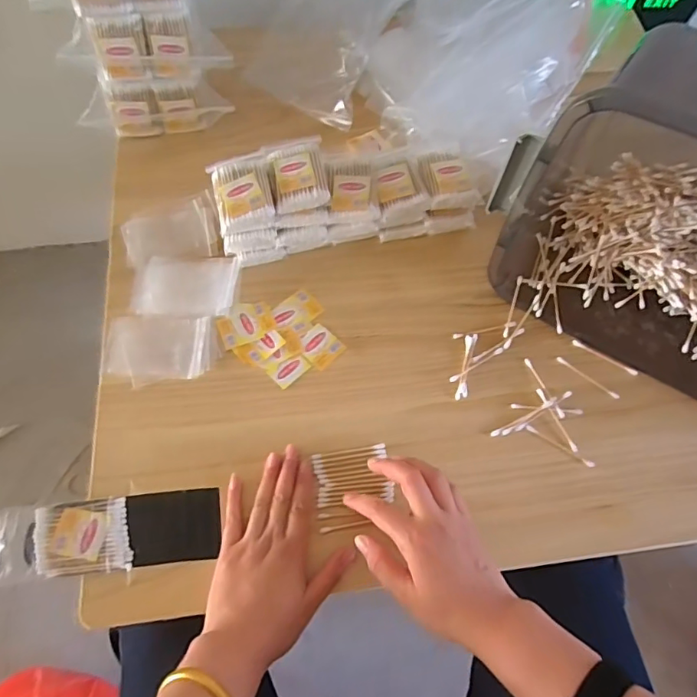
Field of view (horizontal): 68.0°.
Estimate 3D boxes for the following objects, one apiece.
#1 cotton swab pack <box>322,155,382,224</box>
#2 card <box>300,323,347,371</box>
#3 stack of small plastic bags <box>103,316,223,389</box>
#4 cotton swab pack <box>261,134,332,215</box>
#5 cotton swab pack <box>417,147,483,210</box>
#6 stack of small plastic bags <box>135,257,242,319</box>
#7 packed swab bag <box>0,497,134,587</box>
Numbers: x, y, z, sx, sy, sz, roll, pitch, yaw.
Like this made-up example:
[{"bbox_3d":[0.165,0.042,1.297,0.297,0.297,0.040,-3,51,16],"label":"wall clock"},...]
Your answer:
[{"bbox_3d":[0.003,-0.174,0.561,0.053,0.021,0.076,-3,65,-5],"label":"cotton swab pack"},{"bbox_3d":[-0.030,-0.003,0.551,0.041,0.005,0.038,40,69,15],"label":"card"},{"bbox_3d":[-0.195,0.000,0.537,0.115,0.008,0.076,-2,64,-4],"label":"stack of small plastic bags"},{"bbox_3d":[-0.055,-0.189,0.548,0.058,0.022,0.094,-6,65,-6],"label":"cotton swab pack"},{"bbox_3d":[0.110,-0.190,0.577,0.062,0.015,0.075,-12,66,-9],"label":"cotton swab pack"},{"bbox_3d":[-0.178,-0.070,0.572,0.107,0.006,0.078,5,64,-1],"label":"stack of small plastic bags"},{"bbox_3d":[-0.249,0.167,0.454,0.108,0.018,0.064,-6,65,-6],"label":"packed swab bag"}]

